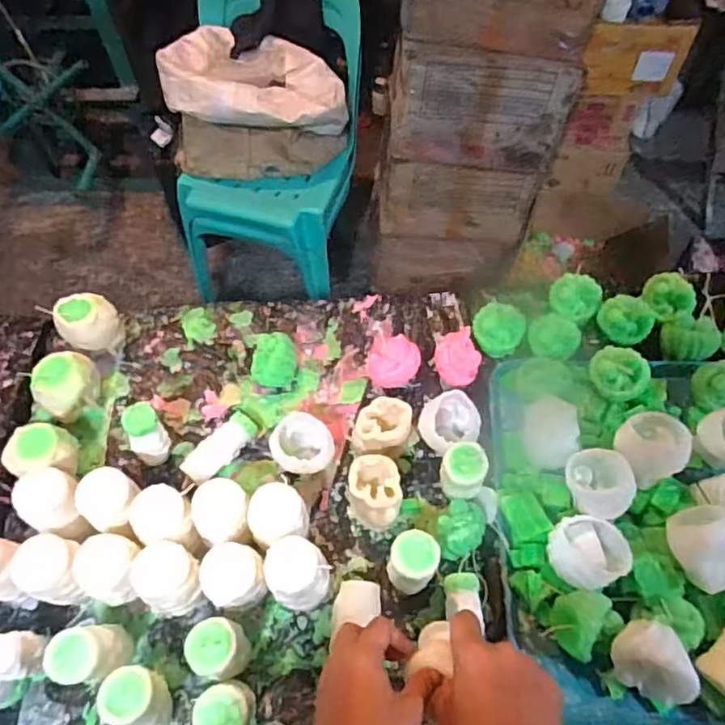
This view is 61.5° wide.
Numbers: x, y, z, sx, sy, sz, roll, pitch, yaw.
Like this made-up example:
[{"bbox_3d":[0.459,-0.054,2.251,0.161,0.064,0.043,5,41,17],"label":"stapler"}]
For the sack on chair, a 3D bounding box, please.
[{"bbox_3d":[-0.226,-0.573,1.373,0.379,0.250,0.236,1,61,2],"label":"sack on chair"}]

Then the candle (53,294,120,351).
[{"bbox_3d":[-0.372,-0.050,0.841,0.070,0.083,0.071,-1,61,1],"label":"candle"}]

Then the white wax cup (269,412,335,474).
[{"bbox_3d":[-0.076,0.103,0.769,0.074,0.057,0.087,-16,62,-7],"label":"white wax cup"}]

